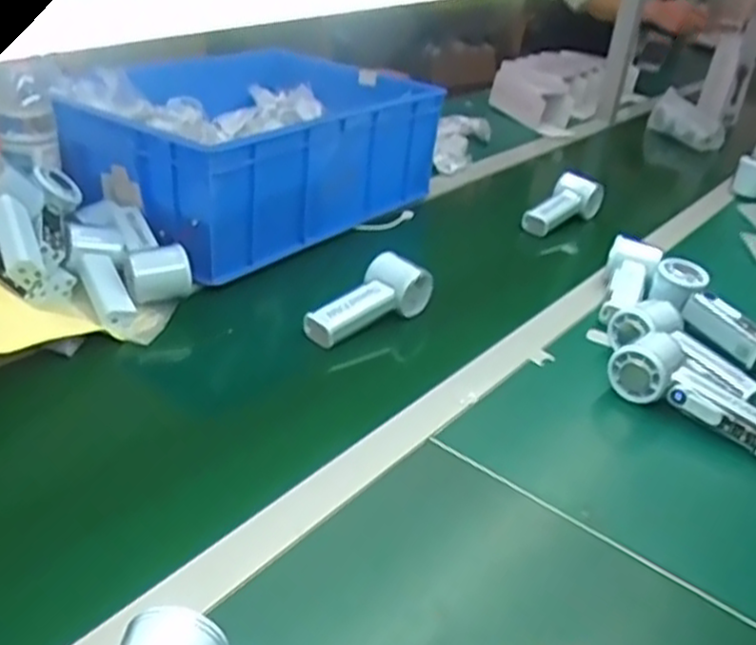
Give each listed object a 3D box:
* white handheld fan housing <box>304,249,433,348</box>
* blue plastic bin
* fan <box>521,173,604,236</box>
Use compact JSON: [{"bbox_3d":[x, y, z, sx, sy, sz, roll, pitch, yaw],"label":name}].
[{"bbox_3d":[-0.007,-0.025,0.801,0.064,0.052,0.136,23,34,28],"label":"white handheld fan housing"},{"bbox_3d":[-0.172,-0.247,1.045,0.323,0.149,0.465,21,33,25],"label":"blue plastic bin"},{"bbox_3d":[0.272,-0.170,1.114,0.078,0.068,0.123,22,34,27],"label":"fan"}]

